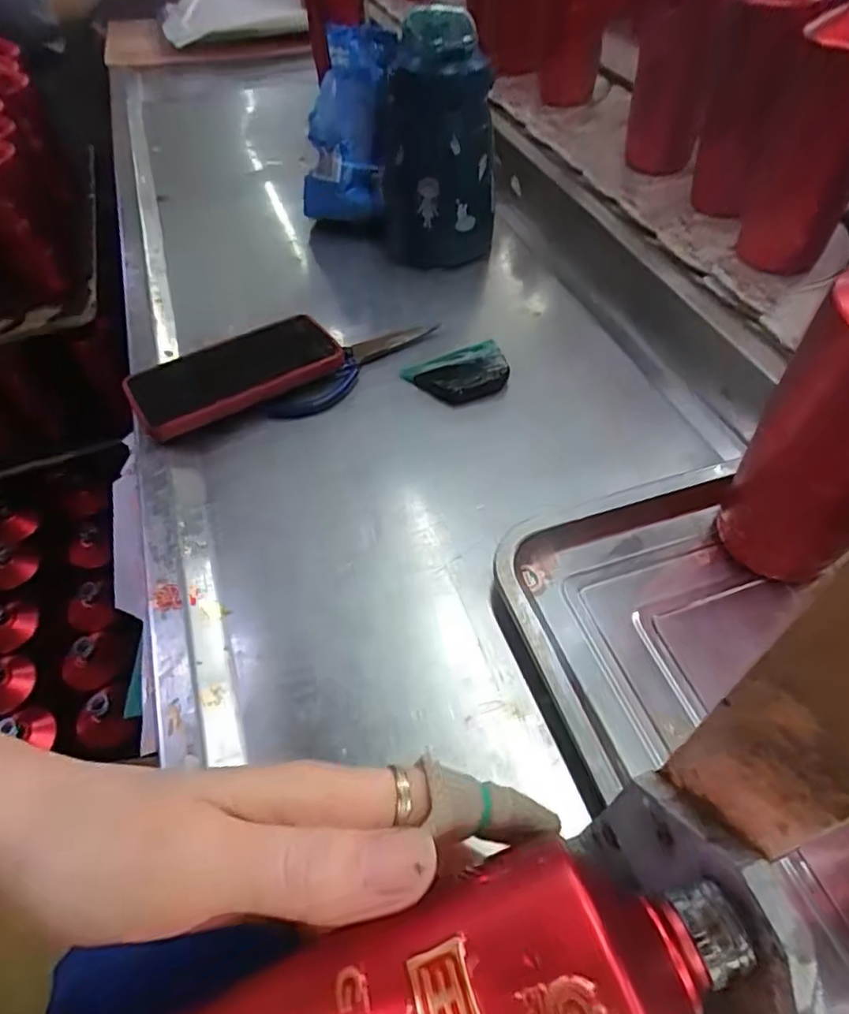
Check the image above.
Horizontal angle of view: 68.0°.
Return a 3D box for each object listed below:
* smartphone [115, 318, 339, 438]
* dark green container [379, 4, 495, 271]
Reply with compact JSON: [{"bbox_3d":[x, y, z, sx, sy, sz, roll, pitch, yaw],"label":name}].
[{"bbox_3d":[-0.155,-0.110,0.518,0.165,0.018,0.085,-26,48,-17],"label":"smartphone"},{"bbox_3d":[0.011,-0.355,0.625,0.108,0.199,0.094,-6,51,-1],"label":"dark green container"}]

